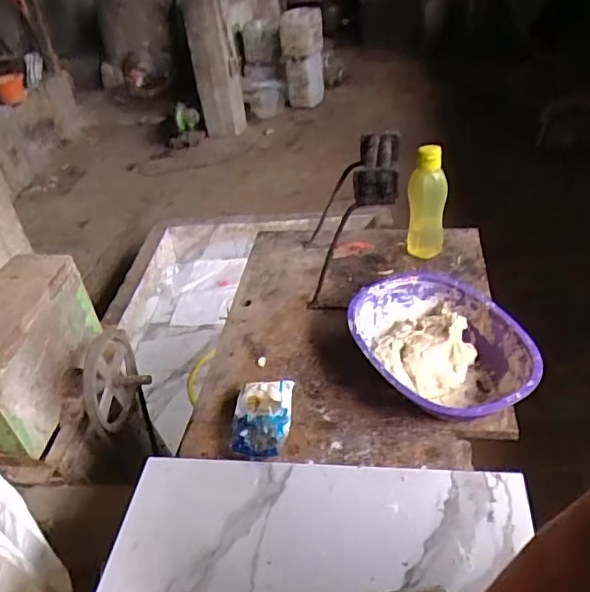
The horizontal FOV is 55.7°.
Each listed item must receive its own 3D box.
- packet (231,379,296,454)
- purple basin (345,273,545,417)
[{"bbox_3d":[-0.046,0.181,0.819,0.085,0.045,0.133,0,37,11],"label":"packet"},{"bbox_3d":[0.217,0.084,0.854,0.226,0.095,0.301,-14,38,-6],"label":"purple basin"}]

